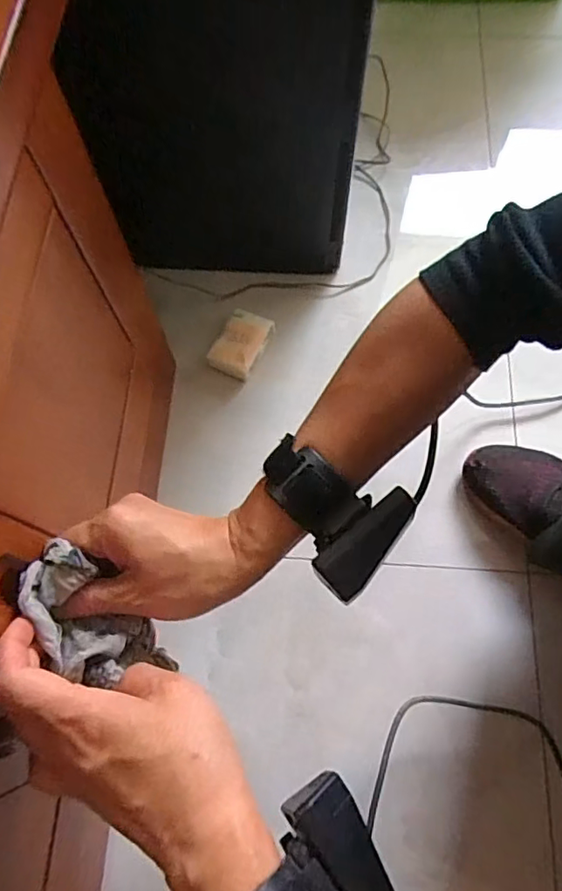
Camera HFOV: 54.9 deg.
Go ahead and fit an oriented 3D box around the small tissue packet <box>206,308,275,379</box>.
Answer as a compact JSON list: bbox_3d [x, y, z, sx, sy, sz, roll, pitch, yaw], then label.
[{"bbox_3d":[-0.043,-0.119,0.623,0.051,0.022,0.076,23,72,8],"label":"small tissue packet"}]

